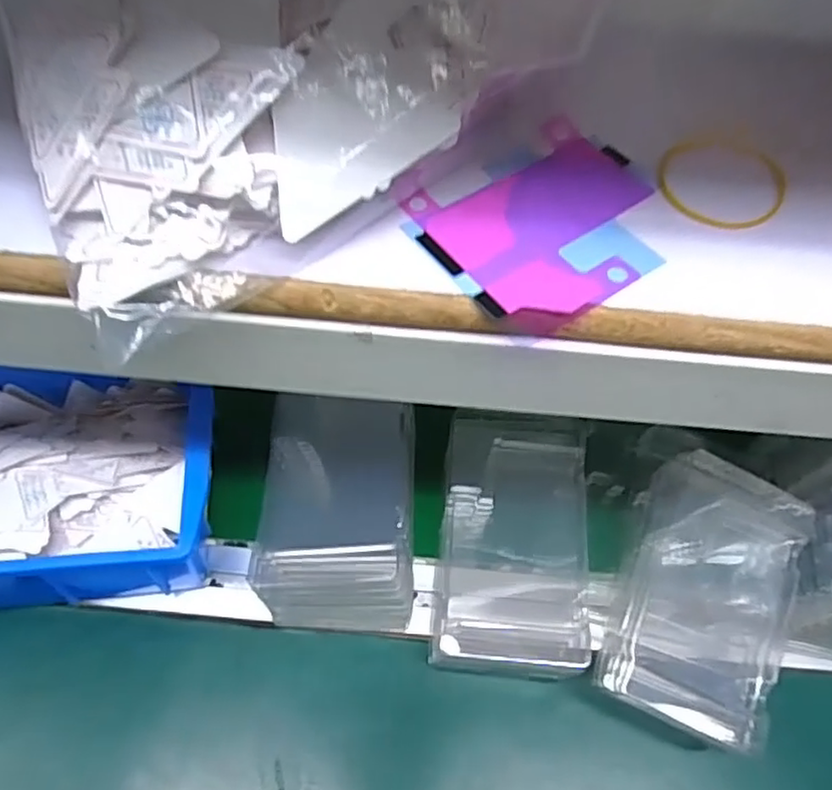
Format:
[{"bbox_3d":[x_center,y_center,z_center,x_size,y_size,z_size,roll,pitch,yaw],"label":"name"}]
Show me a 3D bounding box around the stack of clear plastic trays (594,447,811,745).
[{"bbox_3d":[0.151,0.101,0.342,0.077,0.017,0.131,18,77,20],"label":"stack of clear plastic trays"}]

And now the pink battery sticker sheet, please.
[{"bbox_3d":[0.043,-0.056,0.214,0.080,0.006,0.066,-31,64,-21],"label":"pink battery sticker sheet"}]

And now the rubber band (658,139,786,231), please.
[{"bbox_3d":[0.105,-0.072,0.224,0.044,0.004,0.042,-5,57,-6],"label":"rubber band"}]

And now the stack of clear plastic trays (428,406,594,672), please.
[{"bbox_3d":[0.053,0.076,0.357,0.077,0.041,0.135,6,57,1],"label":"stack of clear plastic trays"}]

